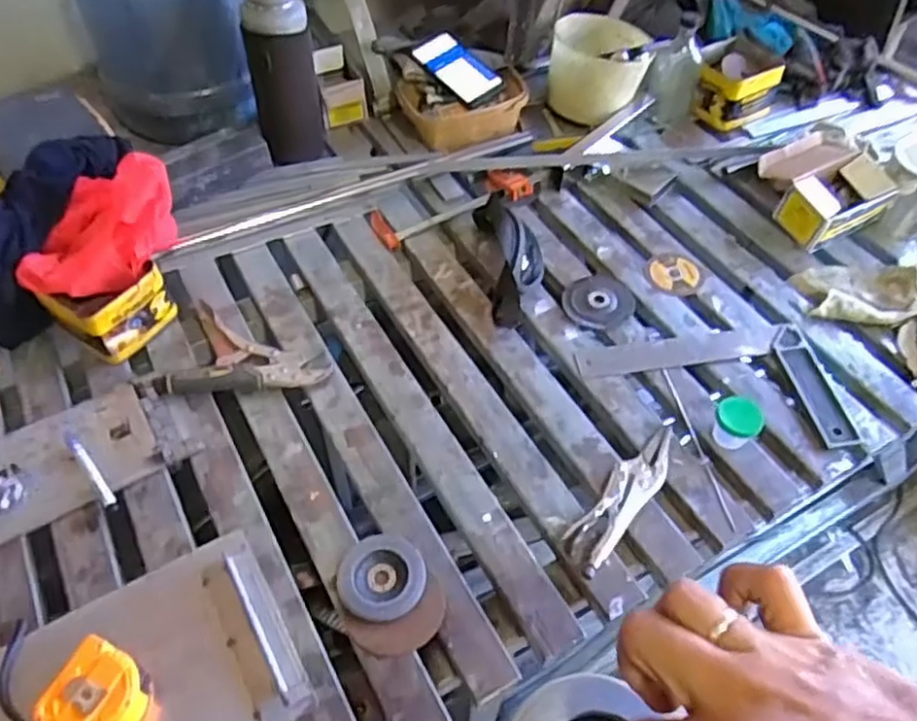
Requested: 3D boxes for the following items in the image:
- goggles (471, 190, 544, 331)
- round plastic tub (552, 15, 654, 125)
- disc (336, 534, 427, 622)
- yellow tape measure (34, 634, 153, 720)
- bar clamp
[{"bbox_3d":[0.077,-0.142,0.968,0.084,0.084,0.213,-4,66,-5],"label":"goggles"},{"bbox_3d":[0.233,-0.484,1.178,0.156,0.145,0.147,1,53,-1],"label":"round plastic tub"},{"bbox_3d":[-0.078,0.221,0.718,0.086,0.011,0.085,1,53,-1],"label":"disc"},{"bbox_3d":[-0.321,0.303,0.630,0.082,0.044,0.080,20,55,12],"label":"yellow tape measure"},{"bbox_3d":[0.017,-0.248,1.066,0.307,0.034,0.095,-21,57,-17],"label":"bar clamp"}]

